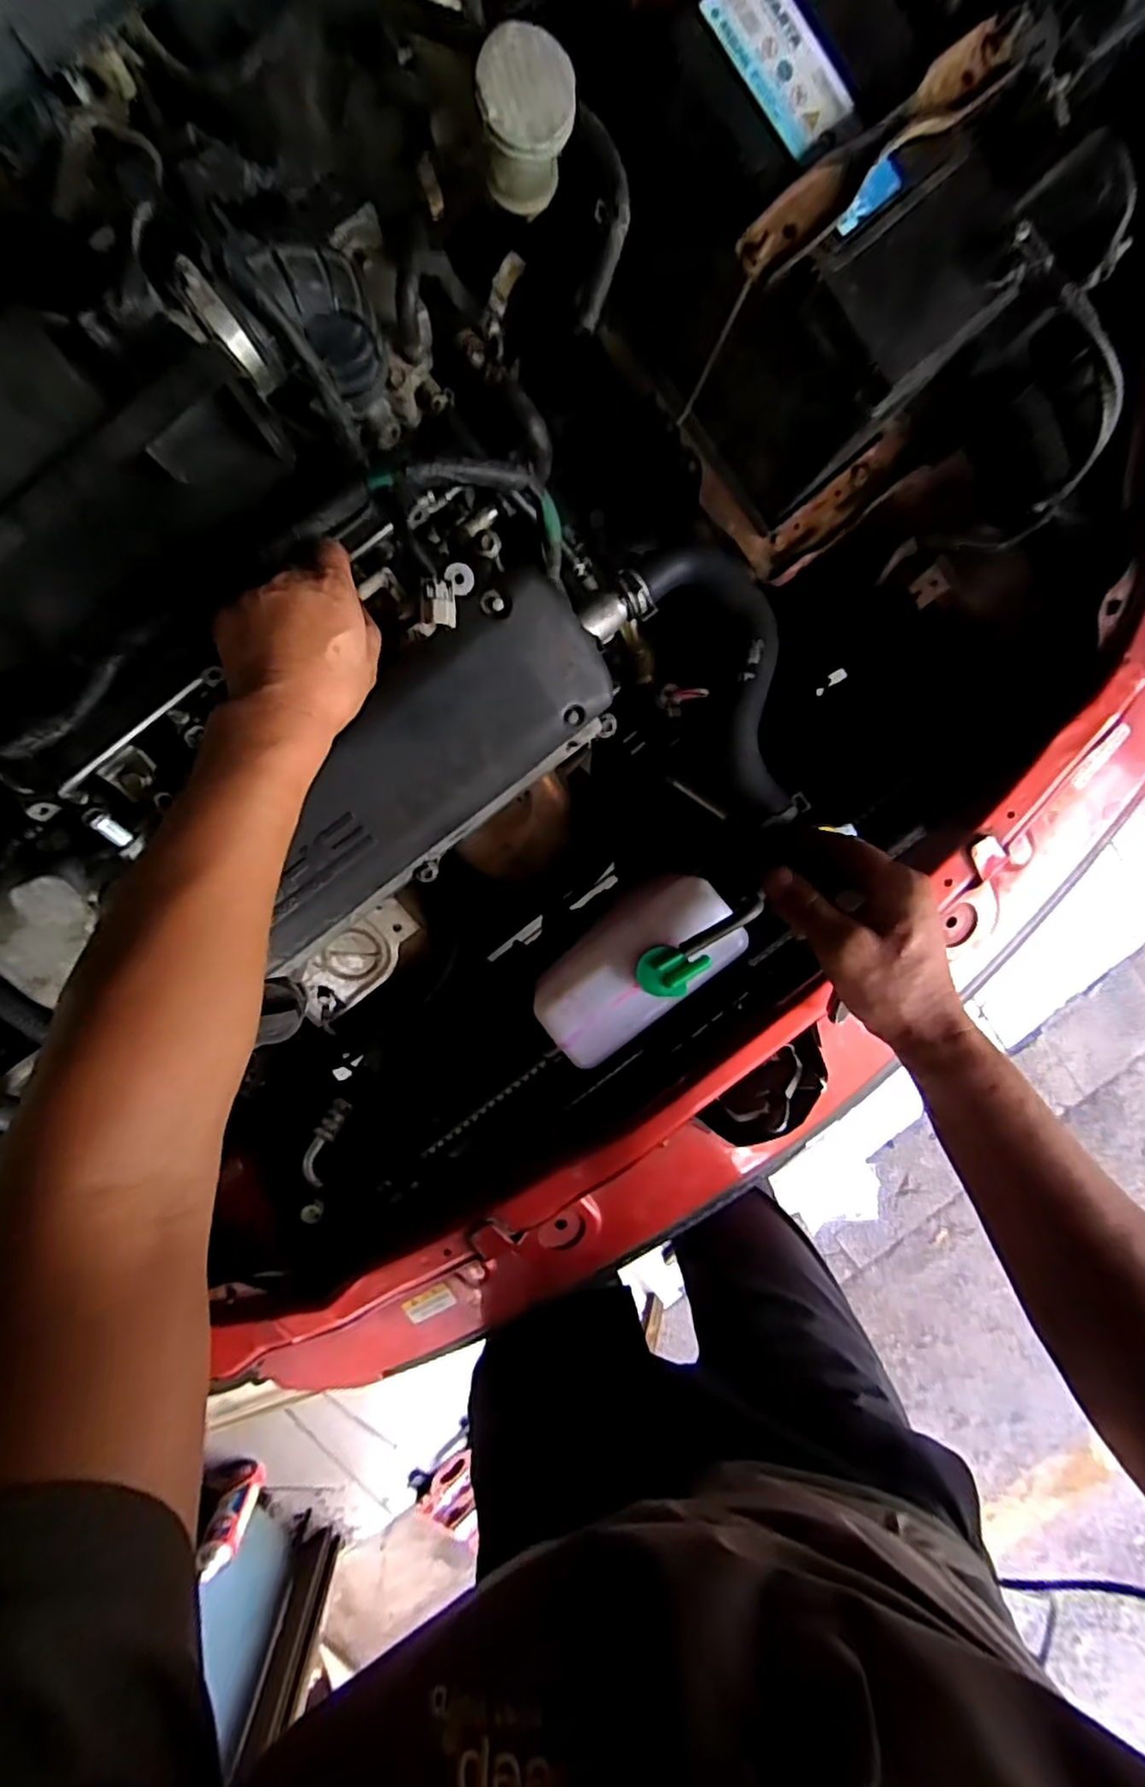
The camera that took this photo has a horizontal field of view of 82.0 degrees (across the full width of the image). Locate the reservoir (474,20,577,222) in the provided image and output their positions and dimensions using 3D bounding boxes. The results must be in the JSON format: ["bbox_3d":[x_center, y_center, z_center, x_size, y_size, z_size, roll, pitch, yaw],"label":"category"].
[{"bbox_3d":[-0.025,-0.417,0.364,0.048,0.062,0.047,-2,97,-3],"label":"reservoir"}]

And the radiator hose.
[{"bbox_3d":[0.137,-0.183,0.569,0.096,0.044,0.256,-12,84,-2],"label":"radiator hose"}]

